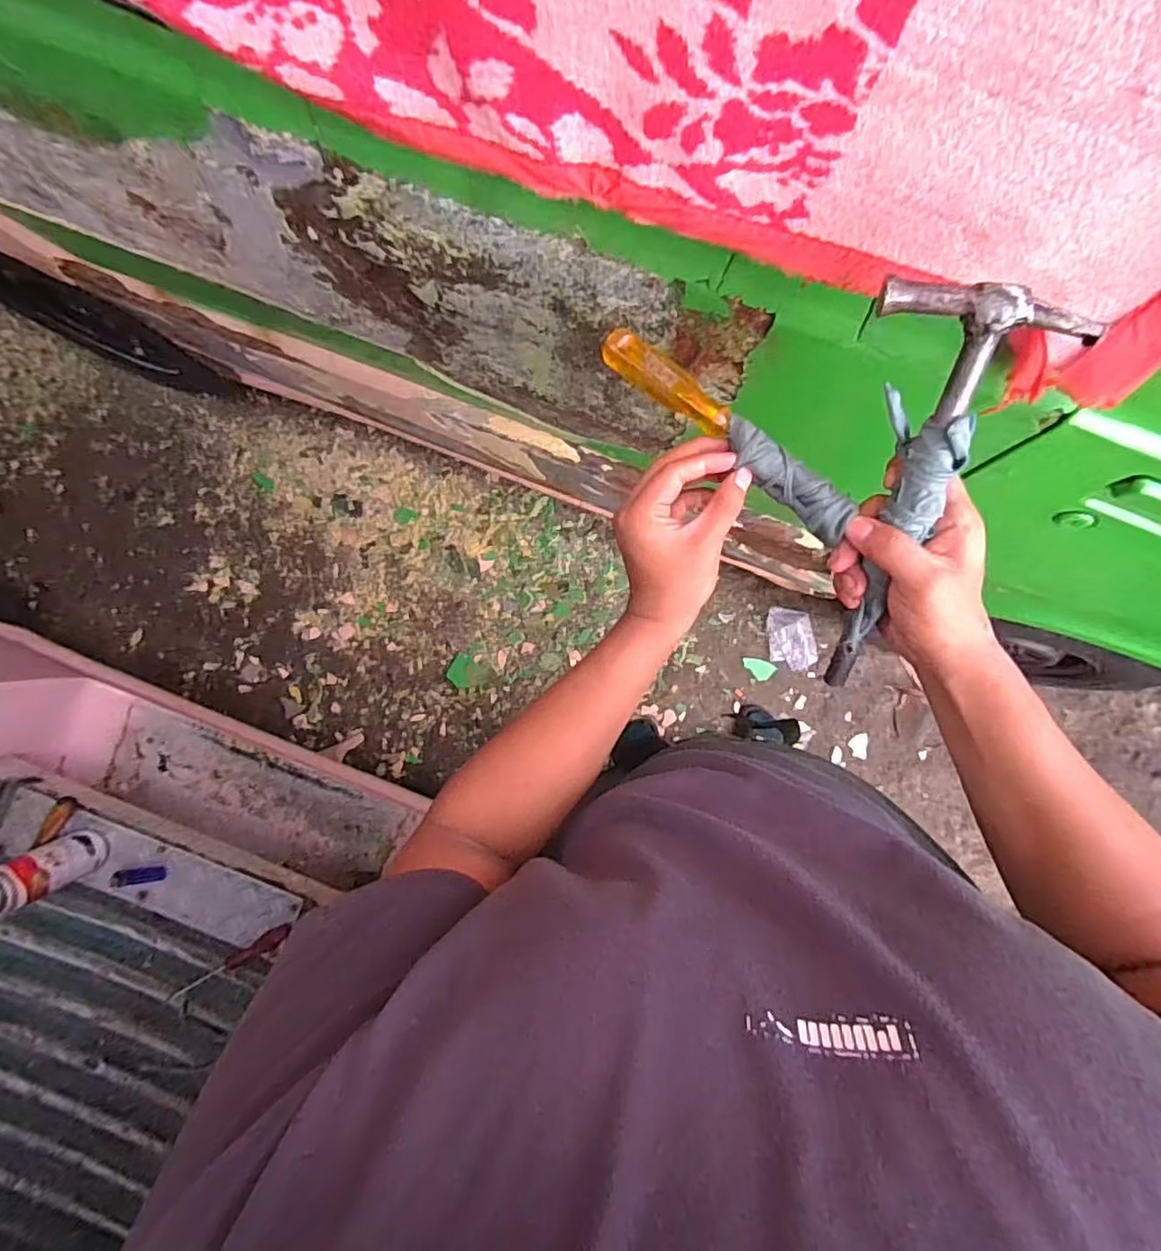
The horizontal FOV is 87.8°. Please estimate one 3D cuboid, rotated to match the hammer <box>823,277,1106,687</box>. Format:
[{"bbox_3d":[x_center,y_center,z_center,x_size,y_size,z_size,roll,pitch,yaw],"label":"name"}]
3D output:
[{"bbox_3d":[0.196,-0.064,0.364,0.093,0.023,0.248,8,123,6],"label":"hammer"}]

